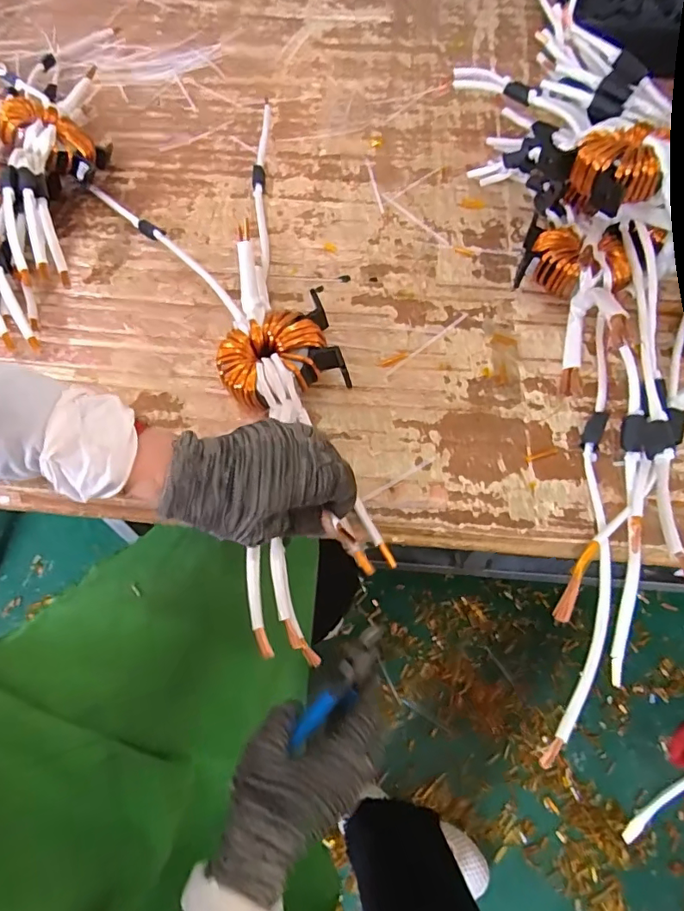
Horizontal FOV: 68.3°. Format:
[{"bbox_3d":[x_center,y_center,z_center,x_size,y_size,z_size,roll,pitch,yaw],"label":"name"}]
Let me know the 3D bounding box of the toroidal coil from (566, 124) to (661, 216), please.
[{"bbox_3d":[0.242,-0.261,0.453,0.068,0.045,0.071,0,60,1],"label":"toroidal coil"}]

